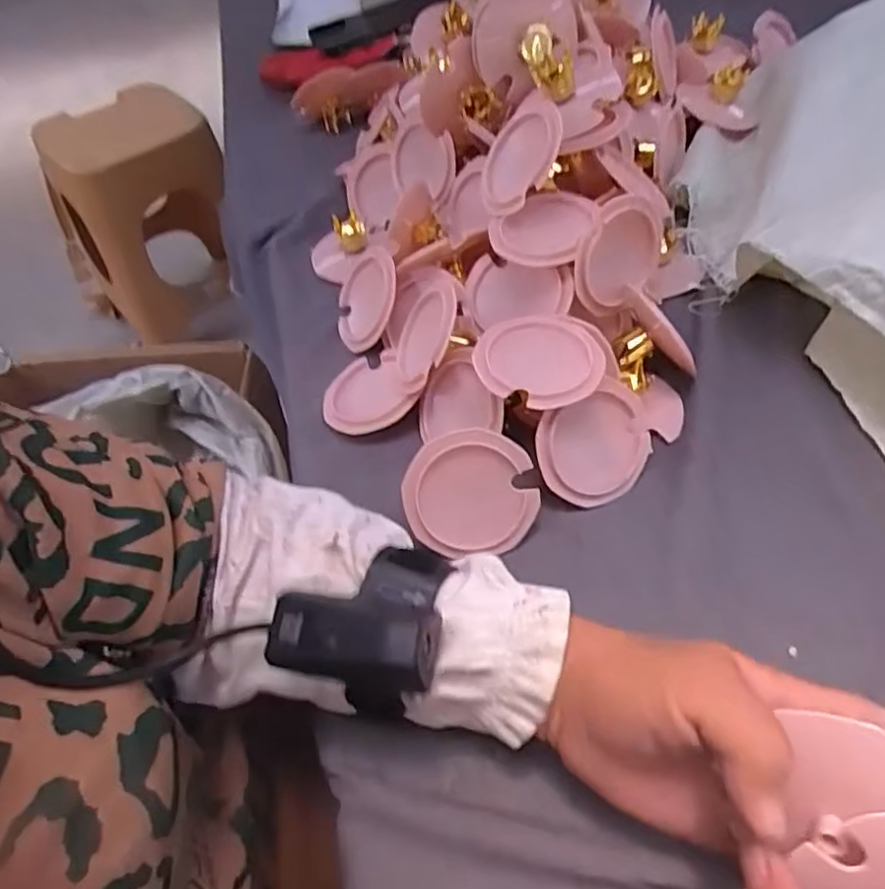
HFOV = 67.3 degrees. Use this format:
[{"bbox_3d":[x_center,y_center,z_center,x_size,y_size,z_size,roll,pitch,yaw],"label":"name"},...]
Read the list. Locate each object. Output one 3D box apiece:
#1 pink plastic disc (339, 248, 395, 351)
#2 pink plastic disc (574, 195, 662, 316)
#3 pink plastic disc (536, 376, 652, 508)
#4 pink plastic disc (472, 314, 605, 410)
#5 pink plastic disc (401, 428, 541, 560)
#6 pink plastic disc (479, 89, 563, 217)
[{"bbox_3d":[-0.056,-0.111,0.501,0.013,0.068,0.073,12,59,-39],"label":"pink plastic disc"},{"bbox_3d":[0.118,-0.122,0.438,0.062,0.072,0.004,13,22,-33],"label":"pink plastic disc"},{"bbox_3d":[0.094,0.003,0.402,0.076,0.064,0.010,-22,12,-19],"label":"pink plastic disc"},{"bbox_3d":[0.058,-0.052,0.400,0.076,0.007,0.076,-2,47,2],"label":"pink plastic disc"},{"bbox_3d":[0.016,0.028,0.377,0.073,0.070,0.005,-9,10,-2],"label":"pink plastic disc"},{"bbox_3d":[0.053,-0.199,0.457,0.010,0.077,0.076,20,30,-34],"label":"pink plastic disc"}]

